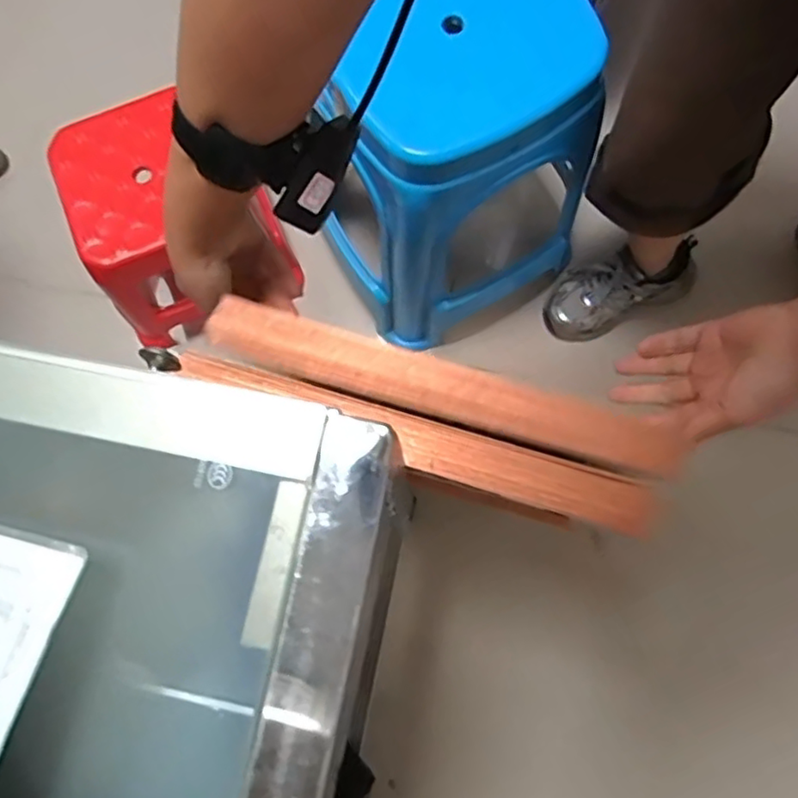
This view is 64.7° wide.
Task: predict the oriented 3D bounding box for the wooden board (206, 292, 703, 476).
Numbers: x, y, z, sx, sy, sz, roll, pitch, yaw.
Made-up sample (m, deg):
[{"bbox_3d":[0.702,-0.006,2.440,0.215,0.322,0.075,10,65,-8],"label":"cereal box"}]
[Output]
[{"bbox_3d":[0.027,-0.009,0.432,0.327,0.009,0.036,17,79,6],"label":"wooden board"}]

